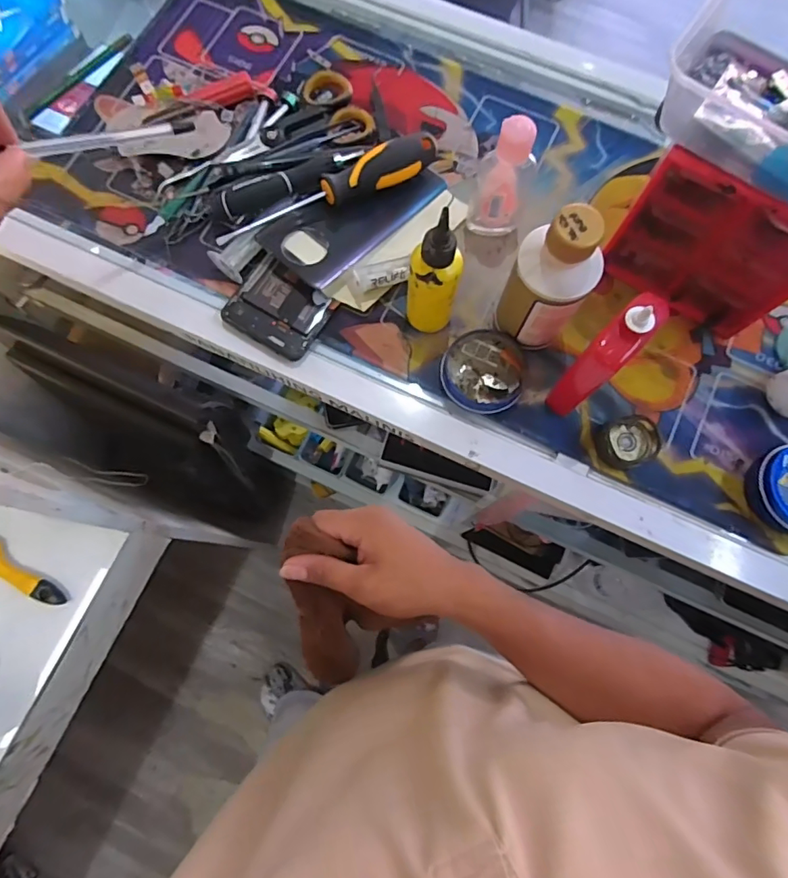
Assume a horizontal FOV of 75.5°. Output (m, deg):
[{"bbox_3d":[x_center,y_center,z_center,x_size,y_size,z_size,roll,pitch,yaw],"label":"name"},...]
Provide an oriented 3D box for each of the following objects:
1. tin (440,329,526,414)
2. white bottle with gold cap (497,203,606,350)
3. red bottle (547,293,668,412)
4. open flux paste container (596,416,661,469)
[{"bbox_3d":[0.068,-0.052,0.395,0.062,0.020,0.061,0,78,0],"label":"tin"},{"bbox_3d":[0.103,-0.101,0.350,0.051,0.122,0.042,27,79,5],"label":"white bottle with gold cap"},{"bbox_3d":[0.139,-0.055,0.339,0.023,0.123,0.049,39,80,7],"label":"red bottle"},{"bbox_3d":[0.176,0.002,0.384,0.038,0.020,0.038,0,78,0],"label":"open flux paste container"}]

